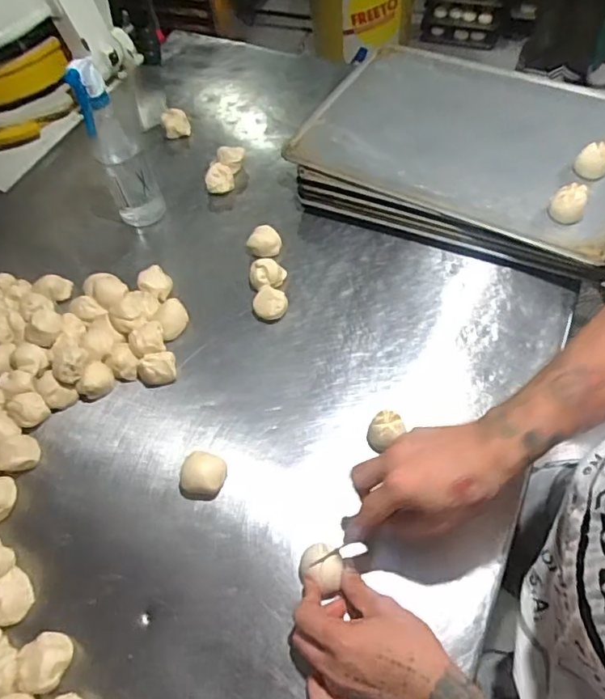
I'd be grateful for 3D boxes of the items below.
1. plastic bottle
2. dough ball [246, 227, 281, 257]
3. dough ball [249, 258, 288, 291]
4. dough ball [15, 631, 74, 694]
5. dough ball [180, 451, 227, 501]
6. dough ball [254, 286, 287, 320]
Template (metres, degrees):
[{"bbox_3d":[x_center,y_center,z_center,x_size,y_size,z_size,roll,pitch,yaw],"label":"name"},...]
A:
[{"bbox_3d":[-0.245,-0.264,0.717,0.072,0.243,0.075,-19,59,-9],"label":"plastic bottle"},{"bbox_3d":[-0.055,-0.149,0.763,0.048,0.037,0.040,-14,58,-6],"label":"dough ball"},{"bbox_3d":[-0.048,-0.098,0.723,0.043,0.031,0.042,-1,58,2],"label":"dough ball"},{"bbox_3d":[-0.236,0.286,0.492,0.043,0.029,0.048,-4,58,1],"label":"dough ball"},{"bbox_3d":[-0.106,0.135,0.575,0.051,0.024,0.045,3,58,5],"label":"dough ball"},{"bbox_3d":[-0.042,-0.057,0.694,0.047,0.034,0.036,38,67,23],"label":"dough ball"}]

